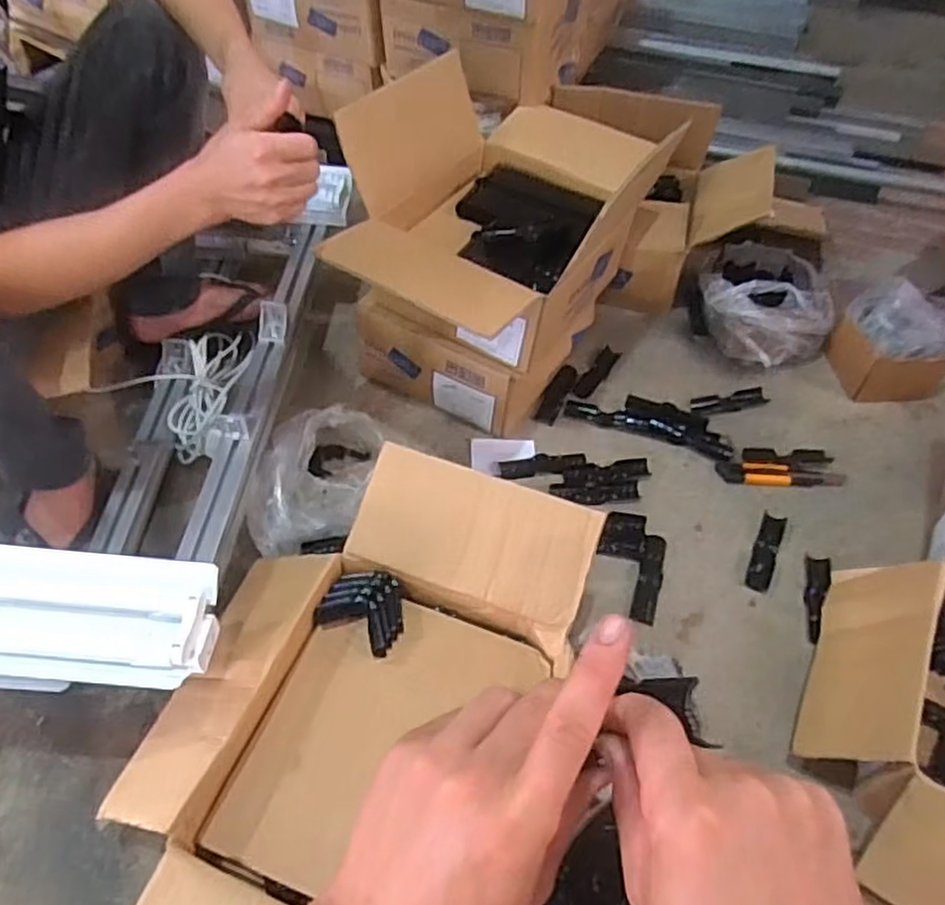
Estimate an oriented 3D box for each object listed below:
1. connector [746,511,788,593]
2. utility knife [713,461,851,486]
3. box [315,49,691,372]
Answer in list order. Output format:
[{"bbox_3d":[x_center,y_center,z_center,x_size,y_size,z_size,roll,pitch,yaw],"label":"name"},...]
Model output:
[{"bbox_3d":[0.390,0.132,0.960,0.030,0.015,0.120,21,51,14],"label":"connector"},{"bbox_3d":[0.449,0.031,1.048,0.179,0.019,0.044,2,49,-2],"label":"utility knife"},{"bbox_3d":[0.035,-0.362,1.047,0.347,0.230,0.551,26,54,17],"label":"box"}]

